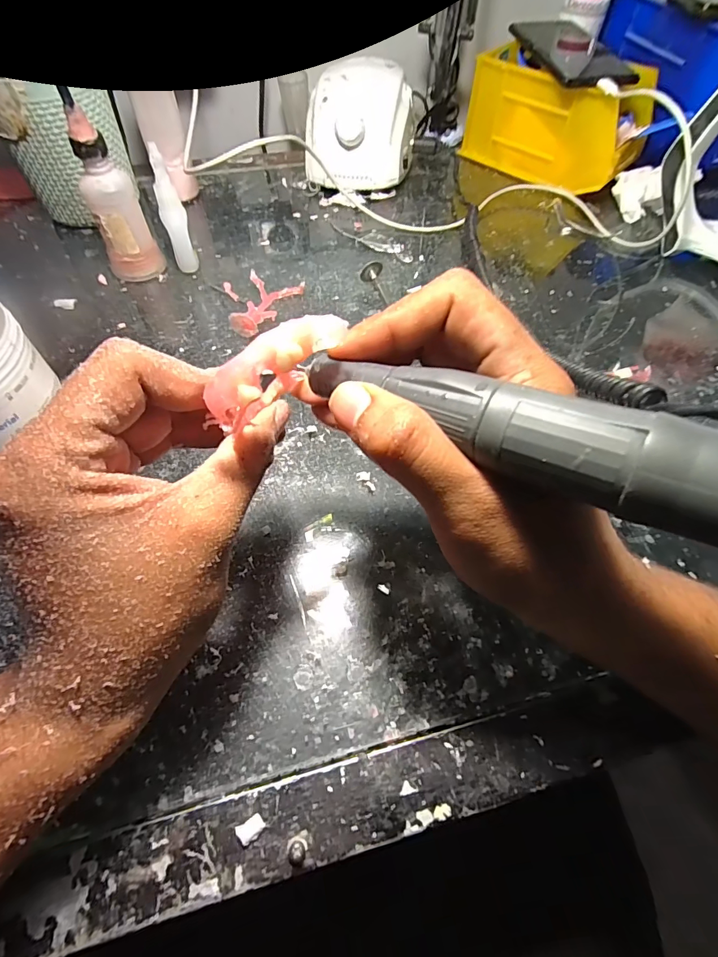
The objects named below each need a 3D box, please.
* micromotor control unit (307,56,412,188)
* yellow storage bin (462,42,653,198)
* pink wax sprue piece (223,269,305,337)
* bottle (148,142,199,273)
[{"bbox_3d":[0.004,-0.356,0.442,0.101,0.081,0.117,8,59,2],"label":"micromotor control unit"},{"bbox_3d":[0.211,-0.381,0.460,0.168,0.086,0.104,40,65,20],"label":"yellow storage bin"},{"bbox_3d":[-0.073,-0.141,0.343,0.063,0.018,0.066,-9,59,-8],"label":"pink wax sprue piece"},{"bbox_3d":[-0.147,-0.208,0.342,0.019,0.085,0.022,-18,61,-13],"label":"bottle"}]

